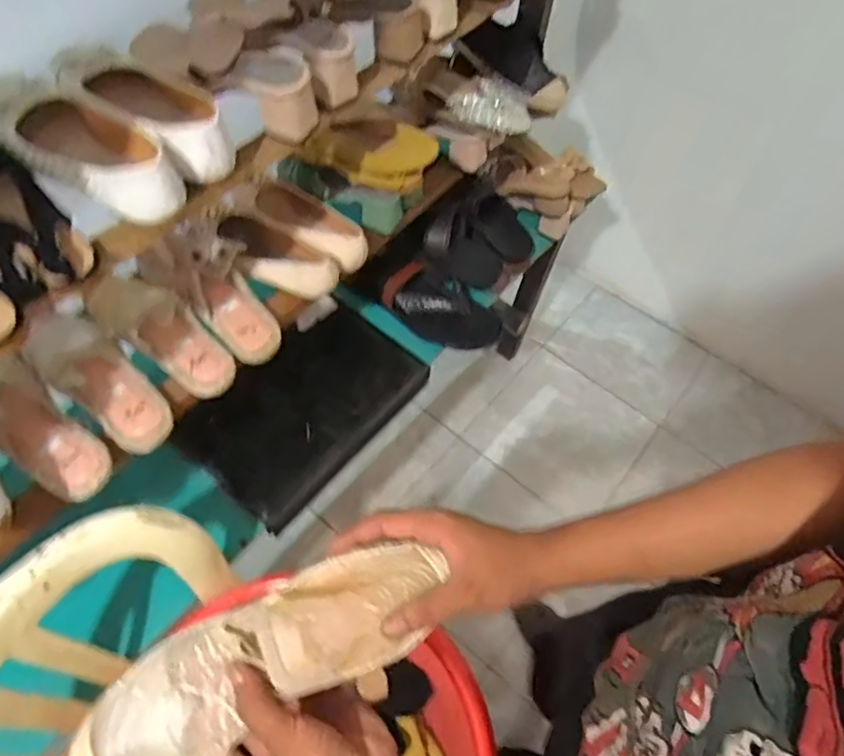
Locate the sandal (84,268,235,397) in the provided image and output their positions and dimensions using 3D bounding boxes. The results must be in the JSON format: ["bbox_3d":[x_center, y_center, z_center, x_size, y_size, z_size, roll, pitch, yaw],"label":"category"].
[{"bbox_3d":[-0.325,-0.064,0.744,0.226,0.055,0.083,34,63,16],"label":"sandal"}]

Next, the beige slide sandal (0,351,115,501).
[{"bbox_3d":[-0.427,0.045,0.655,0.215,0.058,0.085,34,63,16],"label":"beige slide sandal"}]

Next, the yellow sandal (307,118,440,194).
[{"bbox_3d":[-0.069,-0.306,0.834,0.188,0.066,0.076,19,59,23],"label":"yellow sandal"}]

